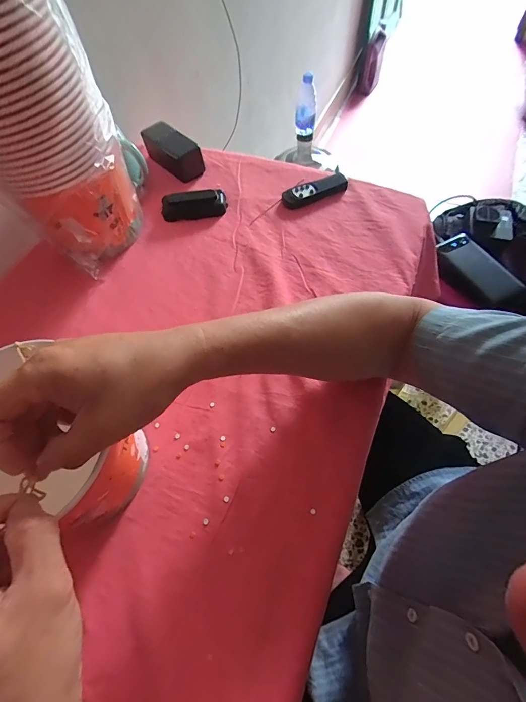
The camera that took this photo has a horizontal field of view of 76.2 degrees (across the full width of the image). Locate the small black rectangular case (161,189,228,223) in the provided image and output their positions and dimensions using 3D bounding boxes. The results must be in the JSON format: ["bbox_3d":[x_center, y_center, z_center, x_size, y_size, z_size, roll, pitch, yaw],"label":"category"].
[{"bbox_3d":[-0.115,-0.243,0.560,0.106,0.024,0.041,-15,61,-4],"label":"small black rectangular case"}]

